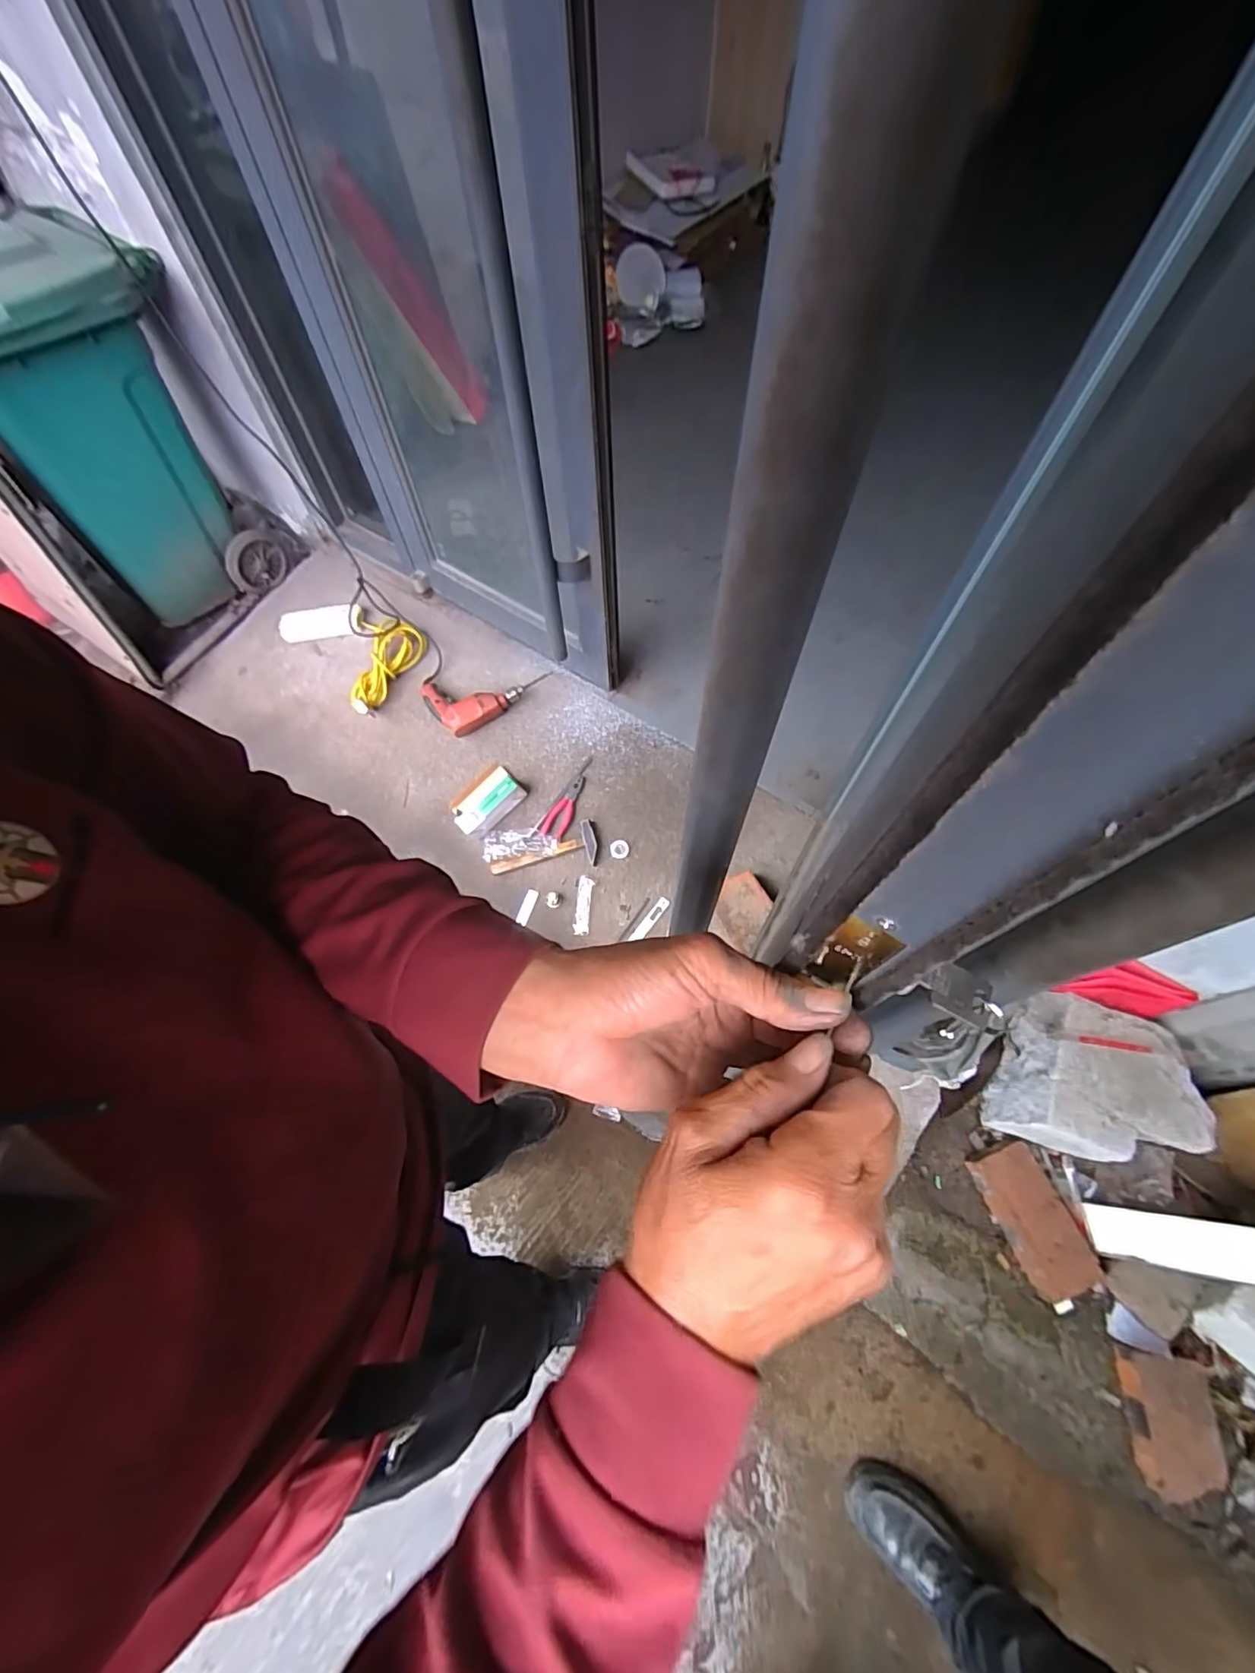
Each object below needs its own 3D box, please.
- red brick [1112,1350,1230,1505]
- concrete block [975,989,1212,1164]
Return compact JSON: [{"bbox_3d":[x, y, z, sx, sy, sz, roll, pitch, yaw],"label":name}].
[{"bbox_3d":[0.806,0.872,0.866,0.107,0.050,0.159,-12,52,30],"label":"red brick"},{"bbox_3d":[0.768,0.404,0.978,0.242,0.164,0.241,7,64,4],"label":"concrete block"}]

